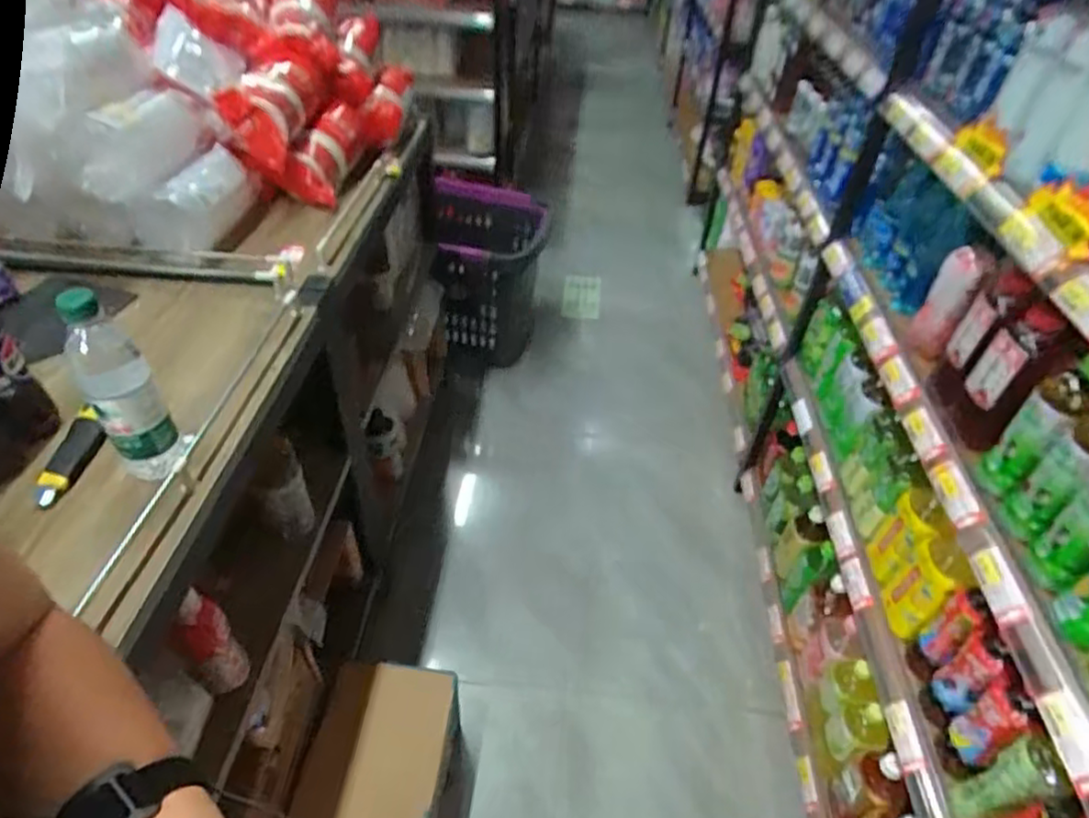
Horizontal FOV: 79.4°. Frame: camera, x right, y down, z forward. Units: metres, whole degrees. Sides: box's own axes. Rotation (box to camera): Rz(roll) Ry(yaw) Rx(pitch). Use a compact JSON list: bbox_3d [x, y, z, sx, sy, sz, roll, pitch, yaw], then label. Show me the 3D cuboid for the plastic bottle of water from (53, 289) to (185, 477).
[{"bbox_3d":[-0.417,-0.007,0.656,0.064,0.228,0.067,-27,51,-28],"label":"plastic bottle of water"}]

